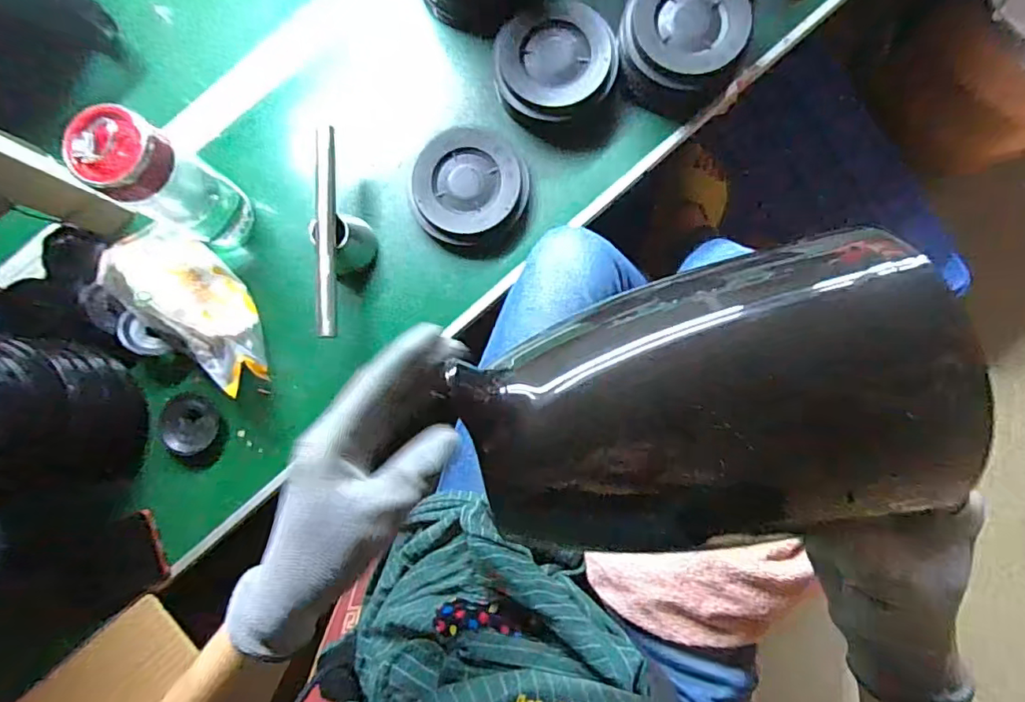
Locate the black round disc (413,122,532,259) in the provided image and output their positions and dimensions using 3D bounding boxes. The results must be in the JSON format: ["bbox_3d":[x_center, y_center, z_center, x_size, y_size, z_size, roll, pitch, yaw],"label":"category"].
[{"bbox_3d":[-0.041,-0.163,0.573,0.112,0.041,0.119,0,85,3],"label":"black round disc"}]

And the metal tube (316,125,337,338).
[{"bbox_3d":[-0.176,-0.113,0.528,0.016,0.017,0.198,-1,85,3],"label":"metal tube"}]

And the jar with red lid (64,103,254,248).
[{"bbox_3d":[-0.306,-0.148,0.511,0.065,0.175,0.066,0,85,3],"label":"jar with red lid"}]

